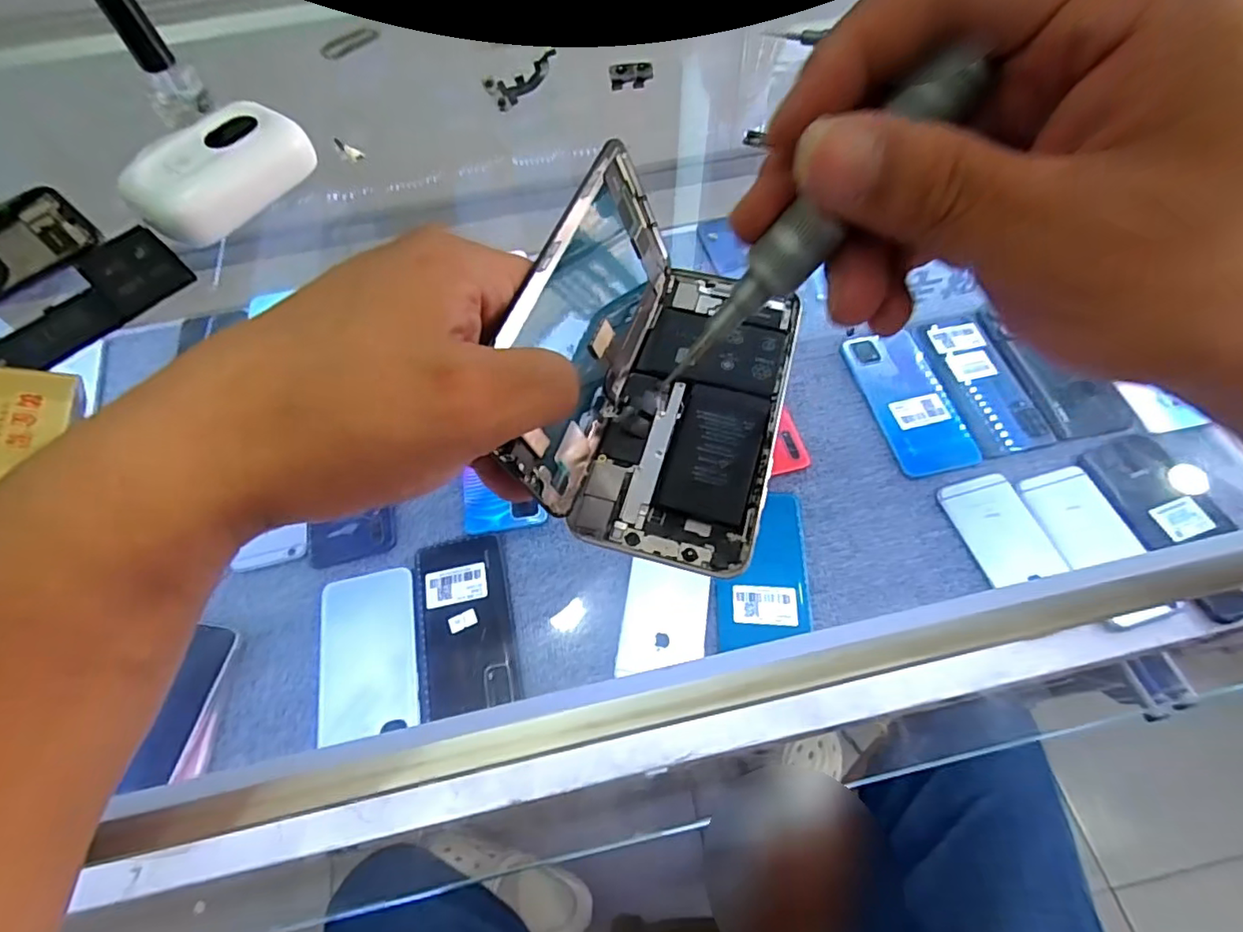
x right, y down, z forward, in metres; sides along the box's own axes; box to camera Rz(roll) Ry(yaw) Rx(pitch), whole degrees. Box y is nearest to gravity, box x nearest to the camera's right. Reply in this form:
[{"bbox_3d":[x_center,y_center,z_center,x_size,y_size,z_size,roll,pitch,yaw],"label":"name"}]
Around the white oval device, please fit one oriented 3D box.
[{"bbox_3d":[-0.204,-0.153,0.304,0.053,0.027,0.085,27,66,16],"label":"white oval device"}]

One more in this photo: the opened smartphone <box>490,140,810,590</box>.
[{"bbox_3d":[0.017,-0.043,0.220,0.093,0.065,0.137,14,63,10],"label":"opened smartphone"}]

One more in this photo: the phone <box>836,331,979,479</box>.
[{"bbox_3d":[0.278,-0.064,0.569,0.075,0.012,0.154,-13,62,-4],"label":"phone"}]

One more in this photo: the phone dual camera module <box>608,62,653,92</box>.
[{"bbox_3d":[0.006,-0.243,0.367,0.027,0.011,0.012,0,62,2],"label":"phone dual camera module"}]

